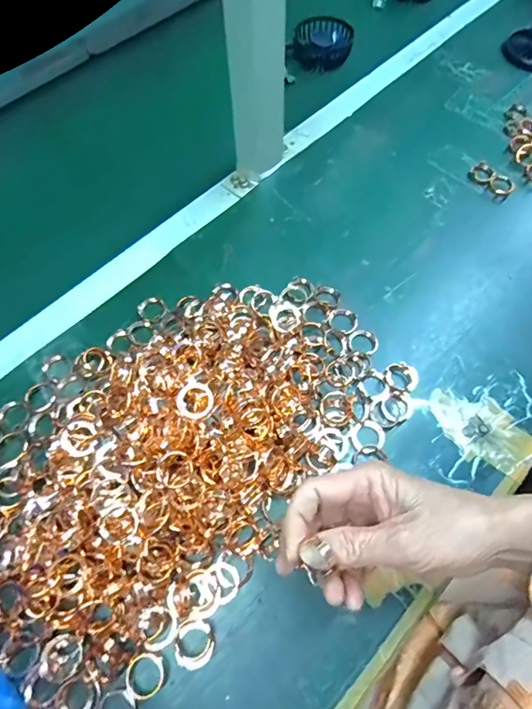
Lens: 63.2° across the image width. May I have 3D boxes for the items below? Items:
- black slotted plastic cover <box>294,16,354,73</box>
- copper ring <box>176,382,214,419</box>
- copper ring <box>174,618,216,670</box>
[{"bbox_3d":[0.087,-0.473,0.656,0.085,0.033,0.080,7,64,5],"label":"black slotted plastic cover"},{"bbox_3d":[-0.057,0.037,0.347,0.029,0.004,0.028,0,84,3],"label":"copper ring"},{"bbox_3d":[-0.052,0.209,0.313,0.029,0.011,0.031,-1,64,1],"label":"copper ring"}]

